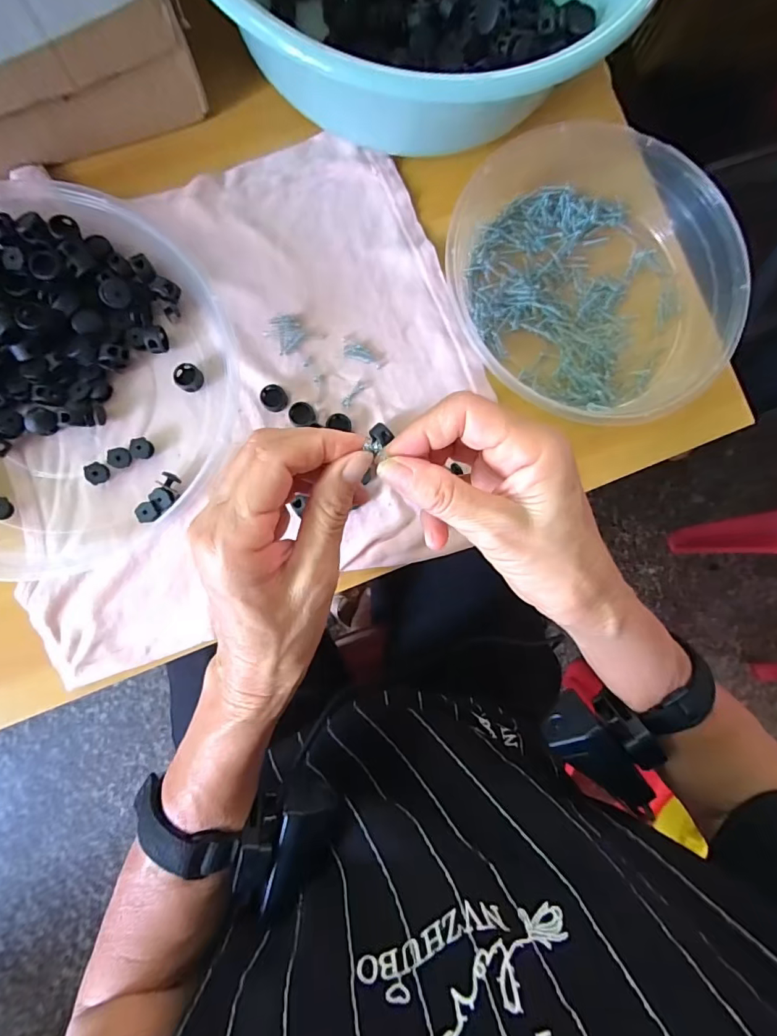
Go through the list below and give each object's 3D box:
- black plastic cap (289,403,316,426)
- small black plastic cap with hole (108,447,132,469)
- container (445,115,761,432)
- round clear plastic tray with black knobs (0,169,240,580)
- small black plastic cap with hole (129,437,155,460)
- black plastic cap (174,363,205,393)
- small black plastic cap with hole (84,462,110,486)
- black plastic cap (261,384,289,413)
[{"bbox_3d":[-0.058,-0.070,0.318,0.017,0.008,0.014,-4,87,-6],"label":"black plastic cap"},{"bbox_3d":[-0.174,-0.039,0.306,0.013,0.011,0.014,0,86,-6],"label":"small black plastic cap with hole"},{"bbox_3d":[0.141,-0.168,0.330,0.193,0.038,0.212,-28,89,-7],"label":"container"},{"bbox_3d":[-0.224,-0.091,0.291,0.245,0.030,0.226,0,86,-6],"label":"round clear plastic tray with black knobs"},{"bbox_3d":[-0.161,-0.045,0.307,0.013,0.009,0.013,-11,87,-7],"label":"small black plastic cap with hole"},{"bbox_3d":[-0.133,-0.094,0.313,0.017,0.009,0.019,-41,91,-7],"label":"black plastic cap"},{"bbox_3d":[-0.188,-0.029,0.304,0.012,0.010,0.013,0,86,-6],"label":"small black plastic cap with hole"},{"bbox_3d":[-0.077,-0.081,0.318,0.017,0.007,0.017,0,86,-6],"label":"black plastic cap"}]

